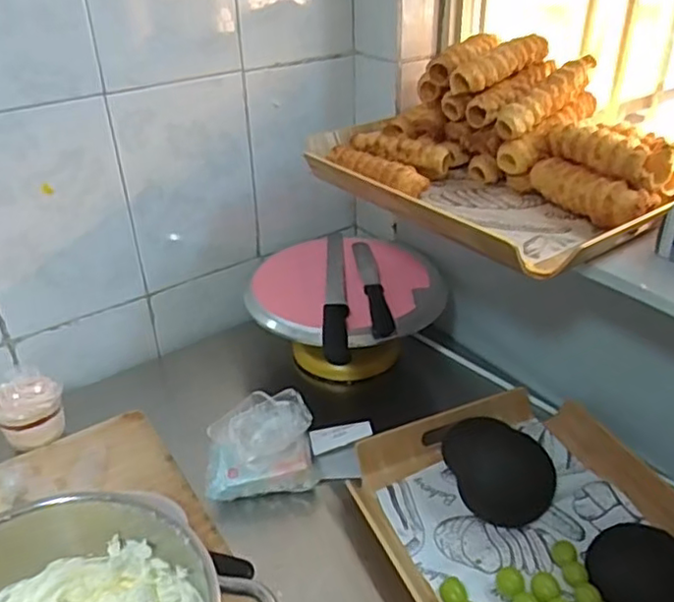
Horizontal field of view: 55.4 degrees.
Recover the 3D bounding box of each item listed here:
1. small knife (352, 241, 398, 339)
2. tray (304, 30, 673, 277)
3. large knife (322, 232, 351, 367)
[{"bbox_3d":[0.051,-0.024,0.936,0.031,0.024,0.243,-4,32,-5],"label":"small knife"},{"bbox_3d":[0.175,-0.199,0.769,0.287,0.146,0.437,-25,39,-32],"label":"tray"},{"bbox_3d":[-0.001,-0.020,0.918,0.033,0.018,0.343,-1,32,1],"label":"large knife"}]

